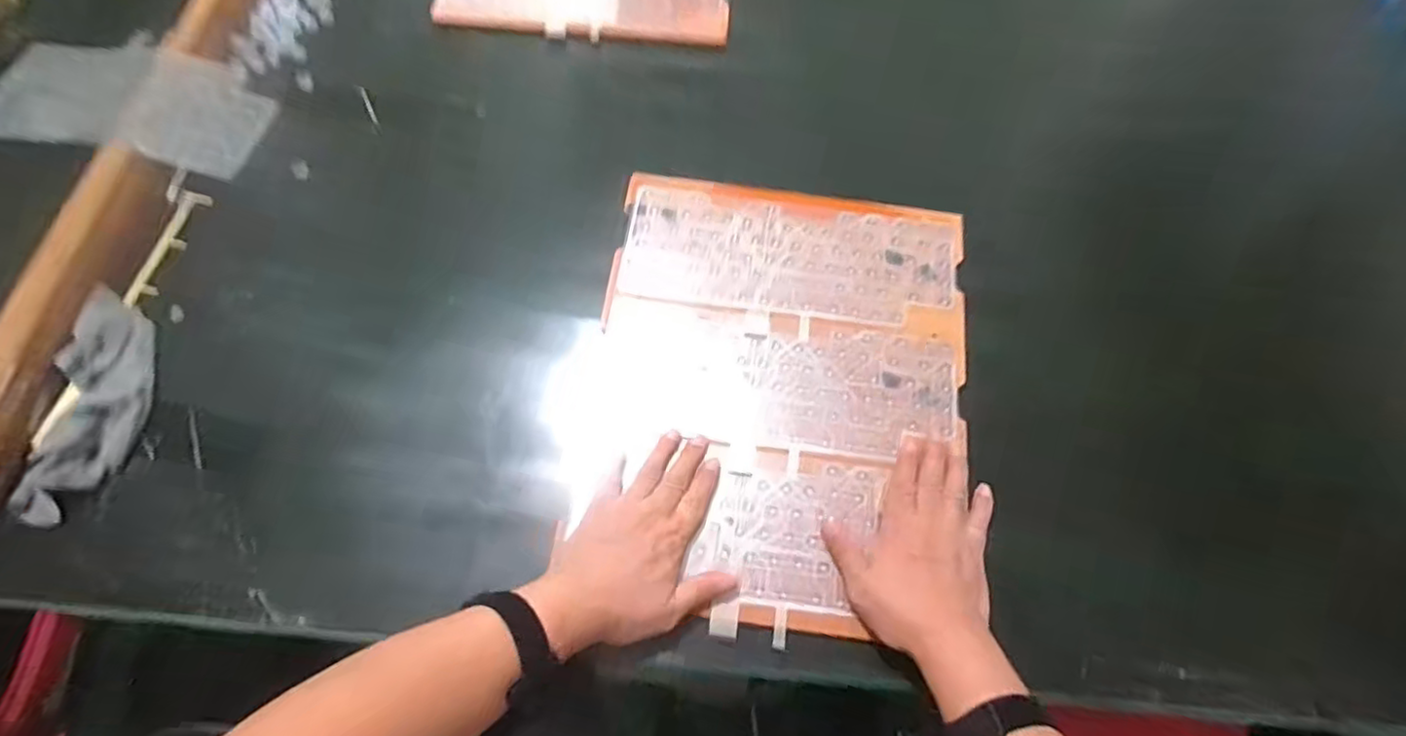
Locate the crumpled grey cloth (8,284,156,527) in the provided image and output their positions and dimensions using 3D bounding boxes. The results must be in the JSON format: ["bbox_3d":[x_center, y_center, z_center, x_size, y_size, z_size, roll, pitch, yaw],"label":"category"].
[{"bbox_3d":[-0.501,0.029,0.559,0.064,0.035,0.191,3,66,-1],"label":"crumpled grey cloth"}]

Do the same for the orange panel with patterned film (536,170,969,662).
[{"bbox_3d":[0.063,0.010,0.566,0.303,0.015,0.381,8,66,2],"label":"orange panel with patterned film"}]

